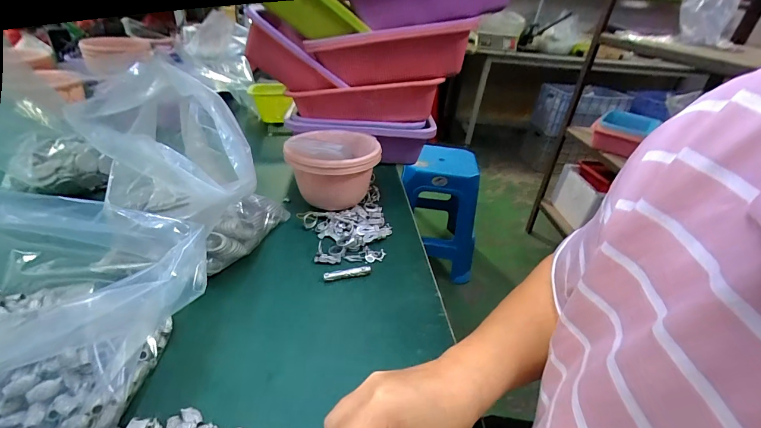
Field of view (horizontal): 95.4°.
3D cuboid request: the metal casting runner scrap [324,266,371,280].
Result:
[{"bbox_3d":[-0.042,0.076,0.447,0.061,0.009,0.009,-5,34,-15],"label":"metal casting runner scrap"}]

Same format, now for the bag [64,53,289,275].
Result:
[{"bbox_3d":[-0.224,-0.035,0.405,0.184,0.206,0.164,1,33,-6],"label":"bag"}]

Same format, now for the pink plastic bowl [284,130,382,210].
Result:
[{"bbox_3d":[-0.076,-0.079,0.580,0.142,0.112,0.145,2,33,-4],"label":"pink plastic bowl"}]

